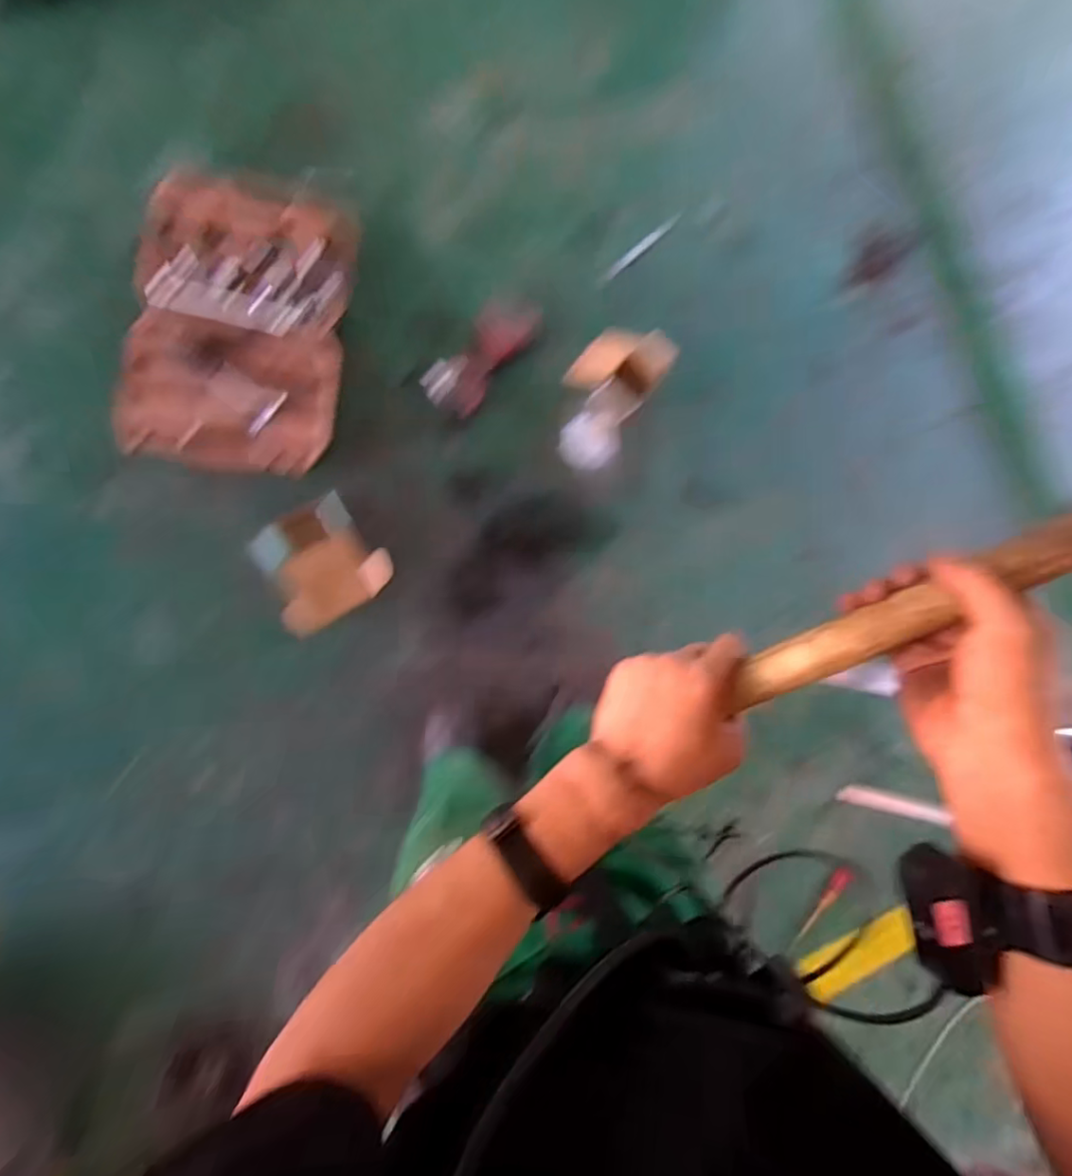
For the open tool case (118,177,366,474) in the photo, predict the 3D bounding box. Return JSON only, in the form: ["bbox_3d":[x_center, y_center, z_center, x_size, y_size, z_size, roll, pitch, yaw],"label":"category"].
[{"bbox_3d":[-0.620,-0.560,1.203,0.417,0.048,0.593,5,87,-11],"label":"open tool case"}]

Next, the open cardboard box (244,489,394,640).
[{"bbox_3d":[-0.453,-0.053,1.206,0.225,0.095,0.234,-34,98,-11],"label":"open cardboard box"}]

